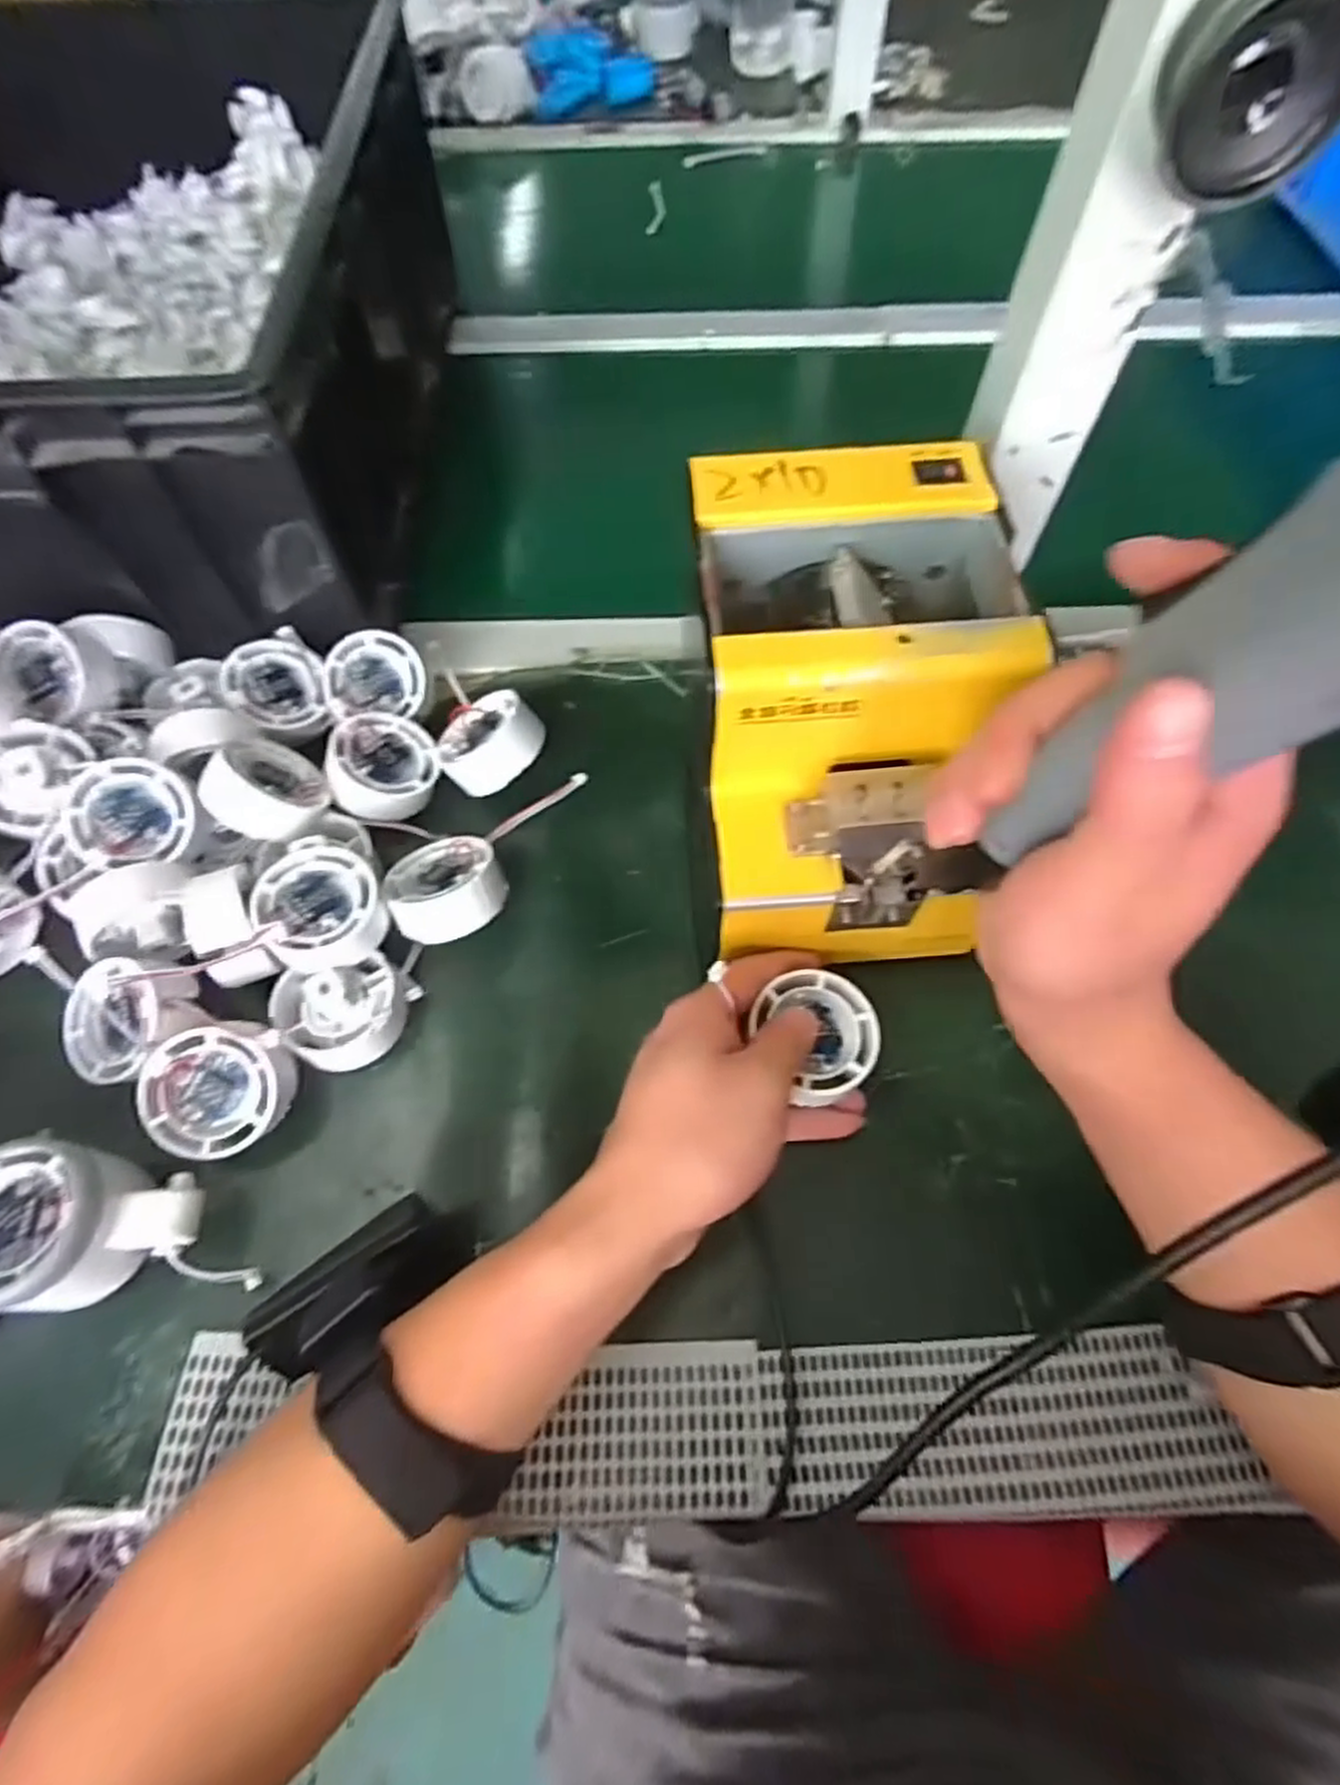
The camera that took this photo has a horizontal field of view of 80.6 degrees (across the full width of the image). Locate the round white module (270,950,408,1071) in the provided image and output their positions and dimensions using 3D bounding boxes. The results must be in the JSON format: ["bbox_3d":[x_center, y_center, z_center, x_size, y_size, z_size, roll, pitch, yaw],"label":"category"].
[{"bbox_3d":[-0.150,0.055,0.360,0.054,0.028,0.047,-17,64,-8],"label":"round white module"}]

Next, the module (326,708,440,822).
[{"bbox_3d":[-0.152,-0.066,0.416,0.054,0.024,0.054,11,66,-25],"label":"module"}]

